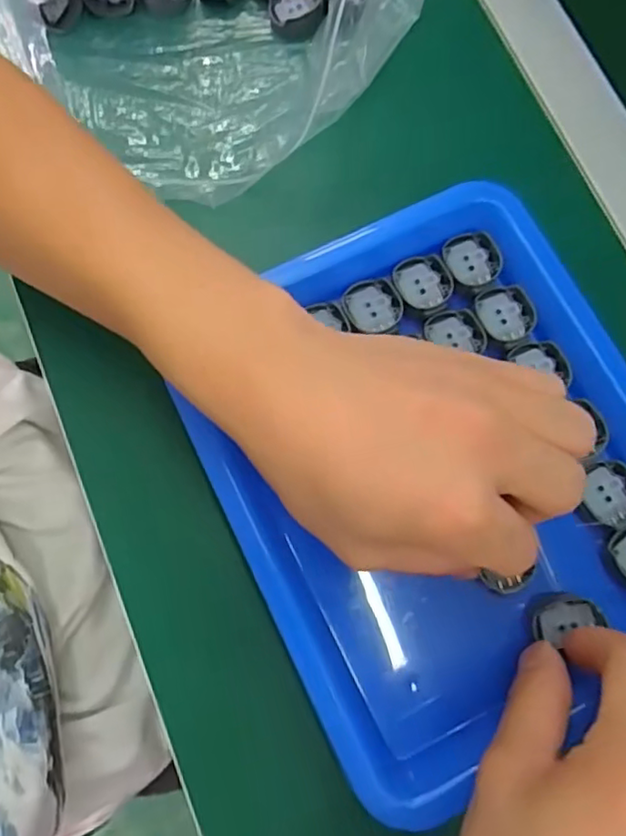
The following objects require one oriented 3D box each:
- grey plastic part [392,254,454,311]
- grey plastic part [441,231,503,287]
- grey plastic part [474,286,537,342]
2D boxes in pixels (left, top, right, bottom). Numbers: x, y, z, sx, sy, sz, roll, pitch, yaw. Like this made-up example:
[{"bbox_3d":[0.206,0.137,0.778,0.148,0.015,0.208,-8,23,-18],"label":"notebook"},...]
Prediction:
[{"bbox_3d":[0.051,-0.062,0.280,0.024,0.008,0.027,-26,78,-8],"label":"grey plastic part"},{"bbox_3d":[0.074,-0.074,0.281,0.024,0.005,0.023,0,76,-2],"label":"grey plastic part"},{"bbox_3d":[0.087,-0.047,0.275,0.024,0.005,0.024,-11,76,-4],"label":"grey plastic part"}]

